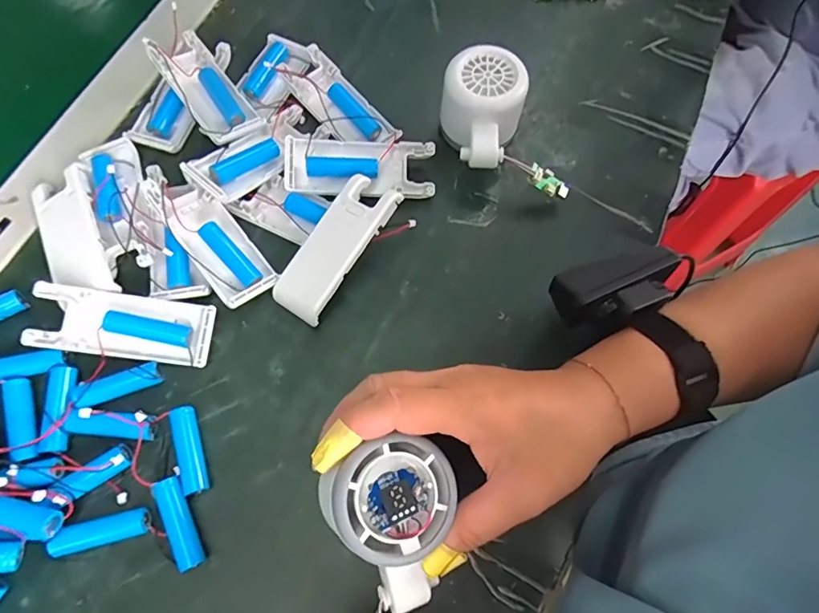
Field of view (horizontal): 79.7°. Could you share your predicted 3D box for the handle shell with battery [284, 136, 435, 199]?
[{"bbox_3d":[-0.035,-0.101,0.351,0.104,0.015,0.040,1,70,-3],"label":"handle shell with battery"}]

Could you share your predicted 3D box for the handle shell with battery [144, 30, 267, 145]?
[{"bbox_3d":[-0.152,-0.162,0.365,0.040,0.029,0.101,-36,76,-14],"label":"handle shell with battery"}]

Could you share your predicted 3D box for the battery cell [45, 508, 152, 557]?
[{"bbox_3d":[-0.172,0.126,0.274,0.049,0.014,0.014,-13,71,-7],"label":"battery cell"}]

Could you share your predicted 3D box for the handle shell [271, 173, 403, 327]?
[{"bbox_3d":[-0.050,-0.041,0.327,0.039,0.010,0.103,33,85,9],"label":"handle shell"}]

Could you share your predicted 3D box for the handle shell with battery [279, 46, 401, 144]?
[{"bbox_3d":[-0.054,-0.157,0.379,0.040,0.017,0.102,-40,77,-15],"label":"handle shell with battery"}]

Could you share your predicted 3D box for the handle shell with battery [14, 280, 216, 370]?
[{"bbox_3d":[-0.177,0.010,0.307,0.102,0.021,0.040,6,70,-1],"label":"handle shell with battery"}]

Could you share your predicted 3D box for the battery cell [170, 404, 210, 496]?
[{"bbox_3d":[-0.132,0.085,0.294,0.013,0.012,0.051,-17,72,-9],"label":"battery cell"}]

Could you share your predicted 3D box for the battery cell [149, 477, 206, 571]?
[{"bbox_3d":[-0.130,0.122,0.279,0.015,0.013,0.051,-26,73,-12],"label":"battery cell"}]

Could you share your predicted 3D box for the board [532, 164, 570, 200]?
[{"bbox_3d":[0.099,-0.087,0.348,0.032,0.008,0.013,36,71,-14],"label":"board"}]

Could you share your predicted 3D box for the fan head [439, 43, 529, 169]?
[{"bbox_3d":[0.050,-0.137,0.354,0.056,0.054,0.076,12,70,1],"label":"fan head"}]

